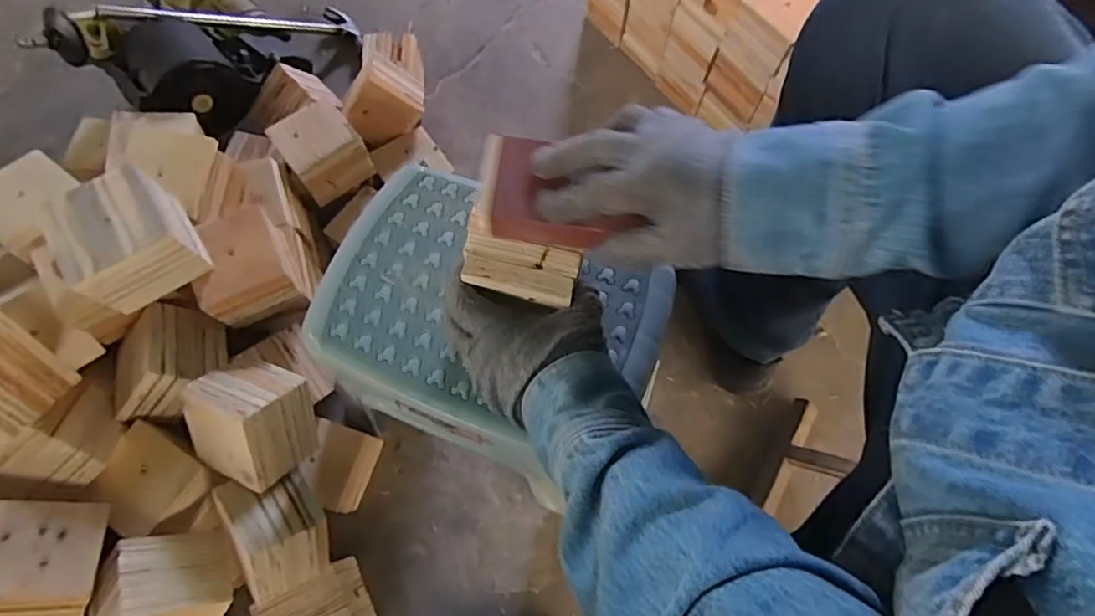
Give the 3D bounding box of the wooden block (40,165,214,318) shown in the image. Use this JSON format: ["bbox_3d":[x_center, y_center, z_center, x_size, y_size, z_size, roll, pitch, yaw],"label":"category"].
[{"bbox_3d":[-0.404,-0.065,0.572,0.102,0.081,0.100,-31,74,-13],"label":"wooden block"}]

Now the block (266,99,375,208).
[{"bbox_3d":[-0.303,-0.212,0.799,0.096,0.077,0.090,-38,75,-15],"label":"block"}]

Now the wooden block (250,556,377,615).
[{"bbox_3d":[-0.263,0.351,0.677,0.101,0.112,0.084,-26,73,-11],"label":"wooden block"}]

